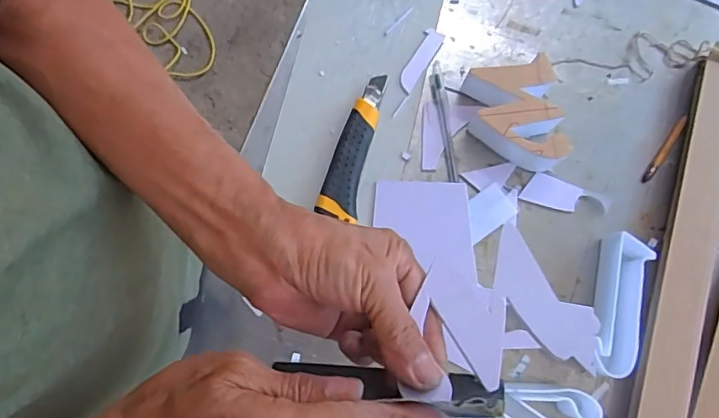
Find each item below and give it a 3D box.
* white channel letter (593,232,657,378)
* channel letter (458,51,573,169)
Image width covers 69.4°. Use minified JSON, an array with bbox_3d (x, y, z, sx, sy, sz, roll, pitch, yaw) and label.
[{"bbox_3d":[0.241,0.092,0.492,0.040,0.036,0.133,16,77,2],"label":"white channel letter"},{"bbox_3d":[0.154,-0.091,0.520,0.080,0.048,0.100,-7,77,-3],"label":"channel letter"}]

